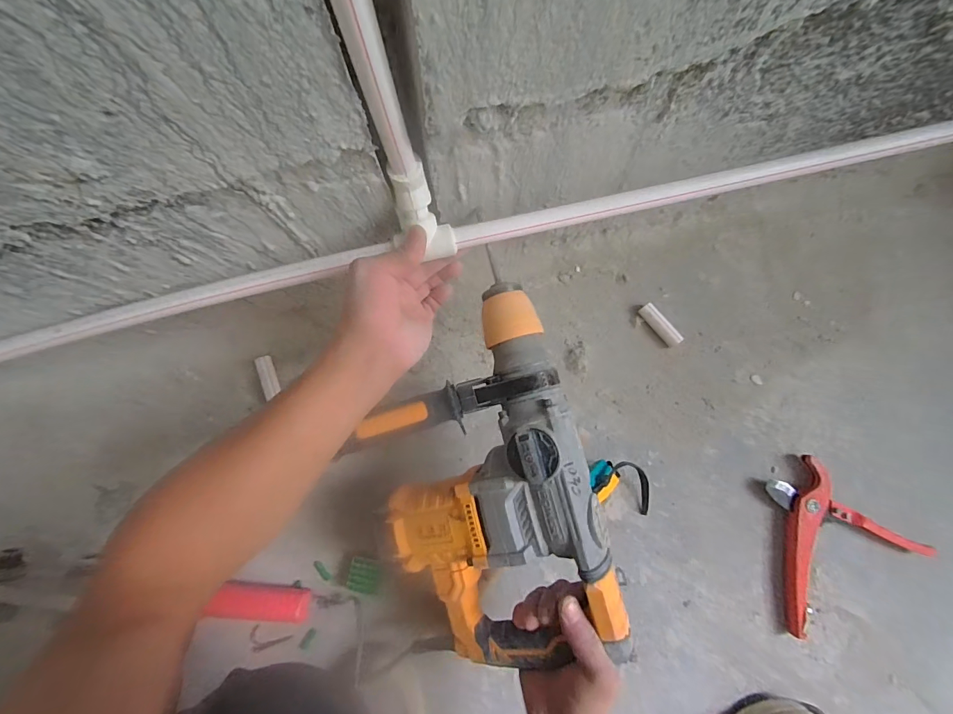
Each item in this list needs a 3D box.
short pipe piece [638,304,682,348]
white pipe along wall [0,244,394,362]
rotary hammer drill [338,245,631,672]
[{"bbox_3d":[0.250,-0.043,0.570,0.021,0.017,0.066,-38,82,-4],"label":"short pipe piece"},{"bbox_3d":[-0.312,-0.045,0.403,0.468,0.027,0.021,-14,81,-1],"label":"white pipe along wall"},{"bbox_3d":[0.008,0.119,0.414,0.209,0.104,0.342,-19,85,20],"label":"rotary hammer drill"}]

